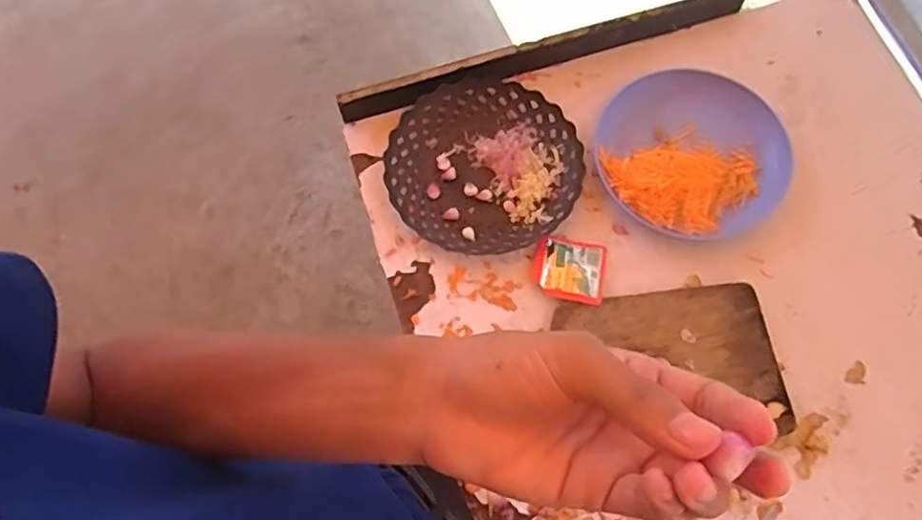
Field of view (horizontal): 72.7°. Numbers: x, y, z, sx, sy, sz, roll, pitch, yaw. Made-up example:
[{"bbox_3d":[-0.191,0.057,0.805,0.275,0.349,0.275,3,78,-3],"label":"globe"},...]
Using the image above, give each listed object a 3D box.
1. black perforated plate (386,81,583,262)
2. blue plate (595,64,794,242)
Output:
[{"bbox_3d":[0.028,-0.116,0.764,0.224,0.029,0.225,-1,70,2],"label":"black perforated plate"},{"bbox_3d":[0.285,-0.134,0.751,0.234,0.022,0.213,-1,70,2],"label":"blue plate"}]

